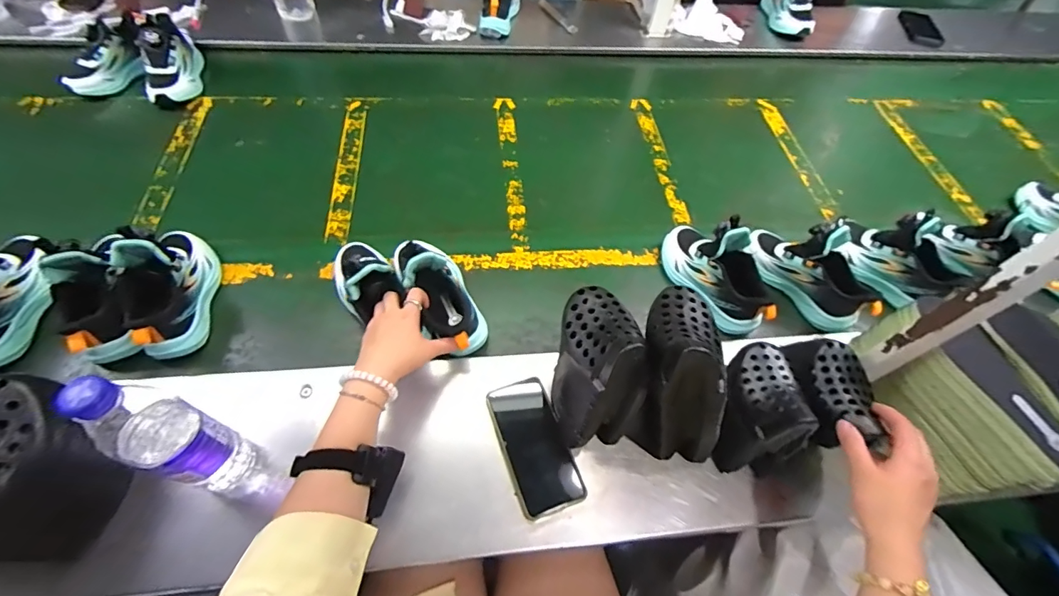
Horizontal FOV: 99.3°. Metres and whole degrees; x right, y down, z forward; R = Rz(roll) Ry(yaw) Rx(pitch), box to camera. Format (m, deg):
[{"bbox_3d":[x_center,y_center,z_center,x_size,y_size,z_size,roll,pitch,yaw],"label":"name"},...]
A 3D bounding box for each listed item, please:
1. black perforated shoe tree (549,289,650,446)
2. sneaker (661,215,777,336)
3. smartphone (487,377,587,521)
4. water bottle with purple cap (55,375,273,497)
[{"bbox_3d":[0.068,0.081,0.512,0.070,0.199,0.122,-9,52,-12],"label":"black perforated shoe tree"},{"bbox_3d":[0.282,-0.048,0.668,0.079,0.125,0.198,-19,60,-17],"label":"sneaker"},{"bbox_3d":[0.004,0.178,0.549,0.076,0.017,0.156,-17,70,-15],"label":"smartphone"},{"bbox_3d":[-0.330,0.132,0.421,0.075,0.228,0.062,-25,63,-21],"label":"water bottle with purple cap"}]

